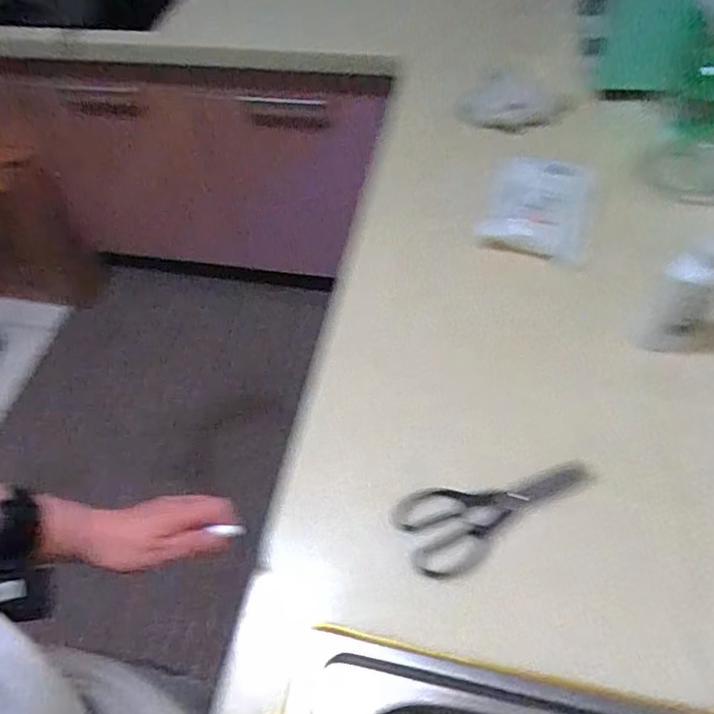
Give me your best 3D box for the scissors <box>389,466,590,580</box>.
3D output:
[{"bbox_3d":[0.140,0.157,0.556,0.195,0.015,0.084,-12,55,-4],"label":"scissors"}]

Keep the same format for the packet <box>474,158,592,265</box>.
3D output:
[{"bbox_3d":[0.249,-0.206,0.772,0.140,0.051,0.164,18,58,16],"label":"packet"}]

